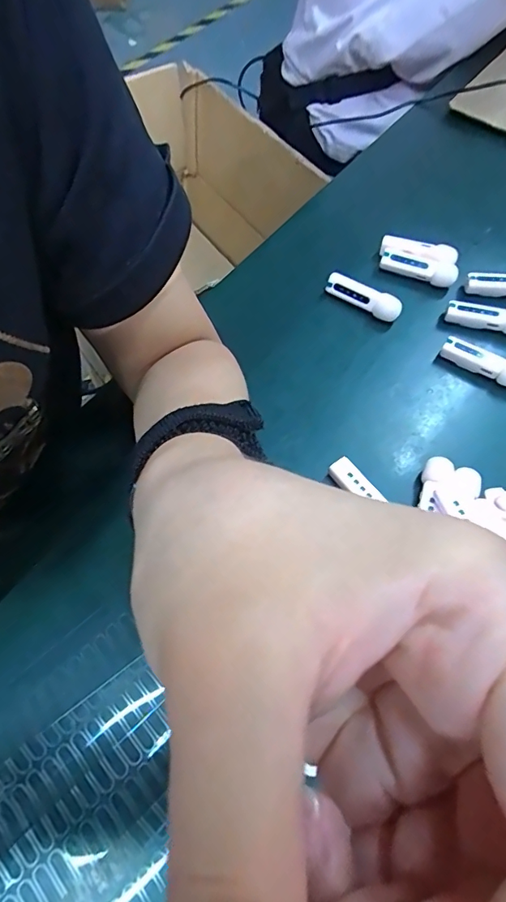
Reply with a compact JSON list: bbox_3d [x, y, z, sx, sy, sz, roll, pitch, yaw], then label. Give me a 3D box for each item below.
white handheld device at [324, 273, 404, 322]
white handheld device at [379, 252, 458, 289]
[{"bbox_3d":[0.090,-0.126,0.379,0.063,0.019,0.014,28,69,9],"label":"white handheld device"},{"bbox_3d":[0.141,-0.156,0.394,0.062,0.019,0.015,20,68,6],"label":"white handheld device"}]

